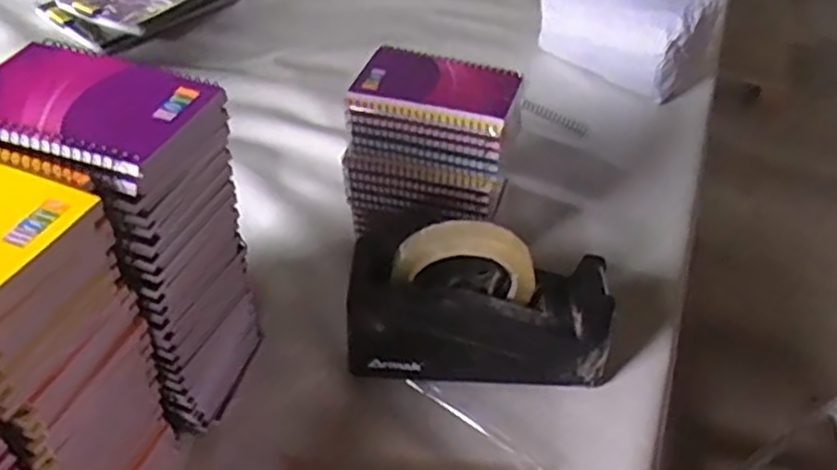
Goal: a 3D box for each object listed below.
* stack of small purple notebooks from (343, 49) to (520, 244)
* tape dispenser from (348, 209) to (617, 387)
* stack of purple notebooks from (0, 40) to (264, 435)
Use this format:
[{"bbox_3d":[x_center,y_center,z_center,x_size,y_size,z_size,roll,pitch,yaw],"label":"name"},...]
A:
[{"bbox_3d":[0.013,-0.066,0.625,0.137,0.165,0.095,16,46,11],"label":"stack of small purple notebooks"},{"bbox_3d":[0.048,0.051,0.543,0.195,0.126,0.075,2,45,-3],"label":"tape dispenser"},{"bbox_3d":[-0.190,0.013,0.461,0.122,0.245,0.096,17,46,12],"label":"stack of purple notebooks"}]

